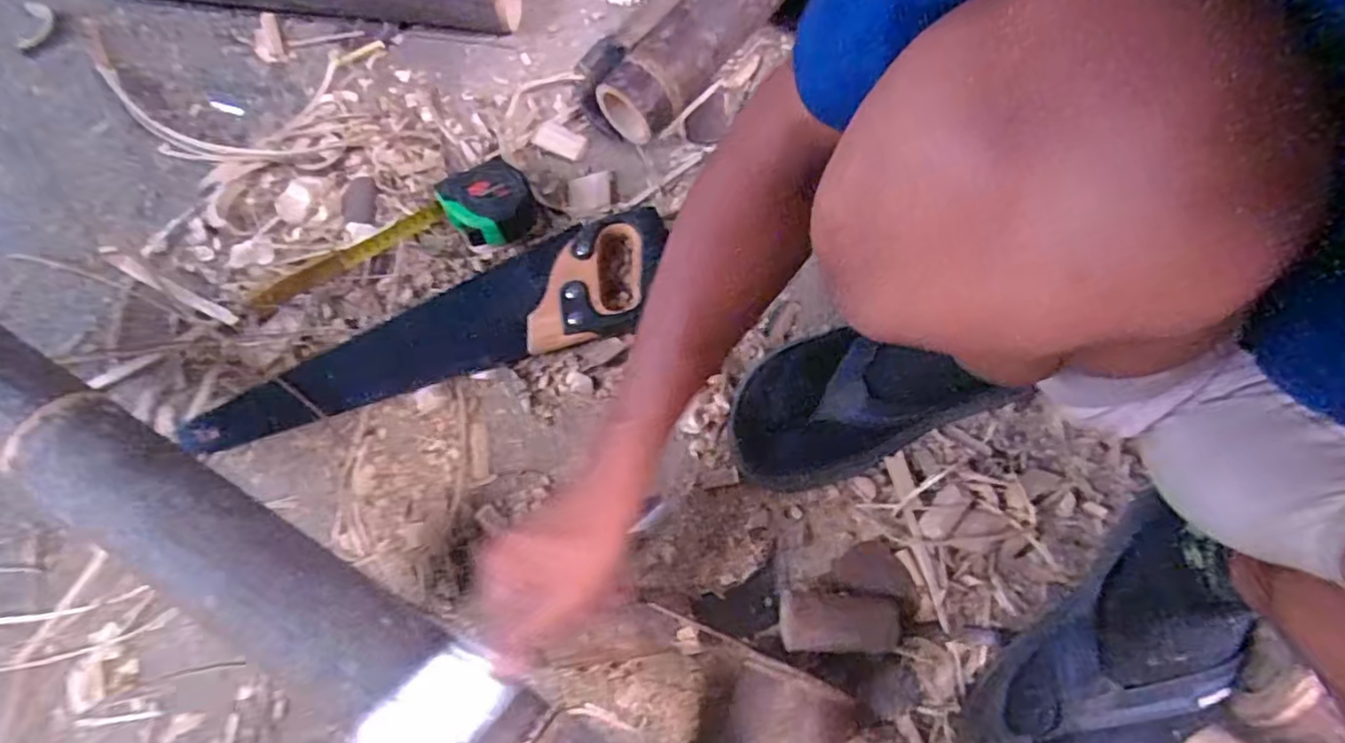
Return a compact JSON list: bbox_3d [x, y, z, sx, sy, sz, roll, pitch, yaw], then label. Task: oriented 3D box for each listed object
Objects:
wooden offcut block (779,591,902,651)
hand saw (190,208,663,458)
[{"bbox_3d":[0.124,0.183,0.494,0.088,0.020,0.040,1,71,1],"label":"wooden offcut block"},{"bbox_3d":[-0.224,-0.042,0.614,0.456,0.047,0.121,-15,69,-4],"label":"hand saw"}]

